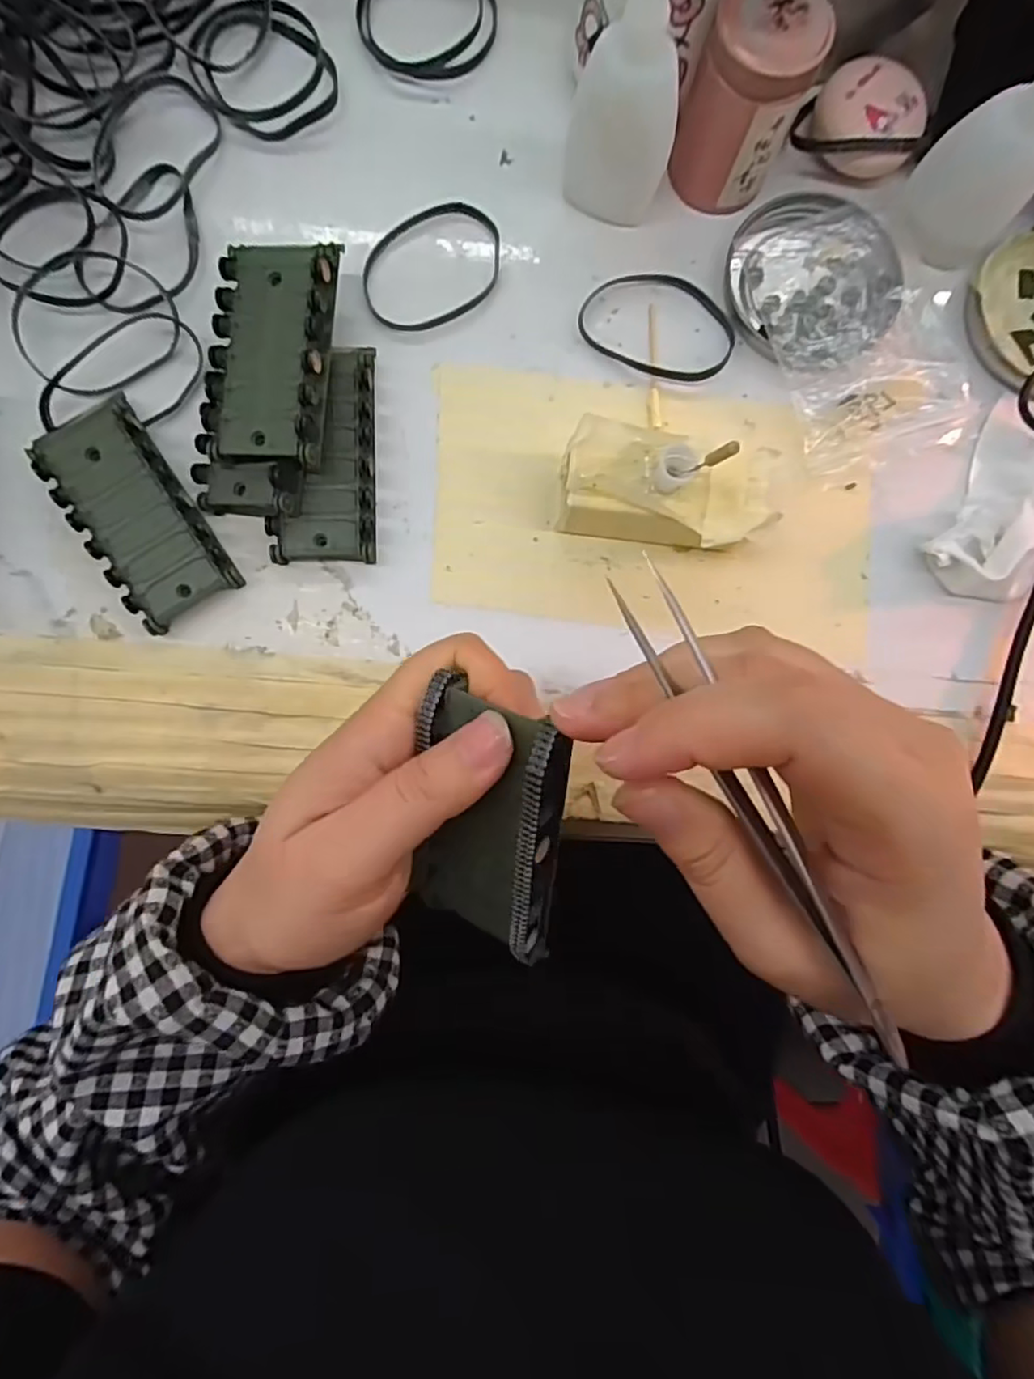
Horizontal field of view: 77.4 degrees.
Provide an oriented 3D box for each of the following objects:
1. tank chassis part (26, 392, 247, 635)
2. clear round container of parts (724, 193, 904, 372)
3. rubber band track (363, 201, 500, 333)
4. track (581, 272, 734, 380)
[{"bbox_3d":[-0.157,-0.072,0.268,0.044,0.018,0.089,-32,89,-4],"label":"tank chassis part"},{"bbox_3d":[0.135,-0.186,0.291,0.076,0.014,0.081,0,87,-2],"label":"clear round container of parts"},{"bbox_3d":[-0.039,-0.192,0.292,0.069,0.006,0.052,-39,89,-4],"label":"rubber band track"},{"bbox_3d":[0.065,-0.166,0.292,0.070,0.004,0.046,26,86,-1],"label":"track"}]

